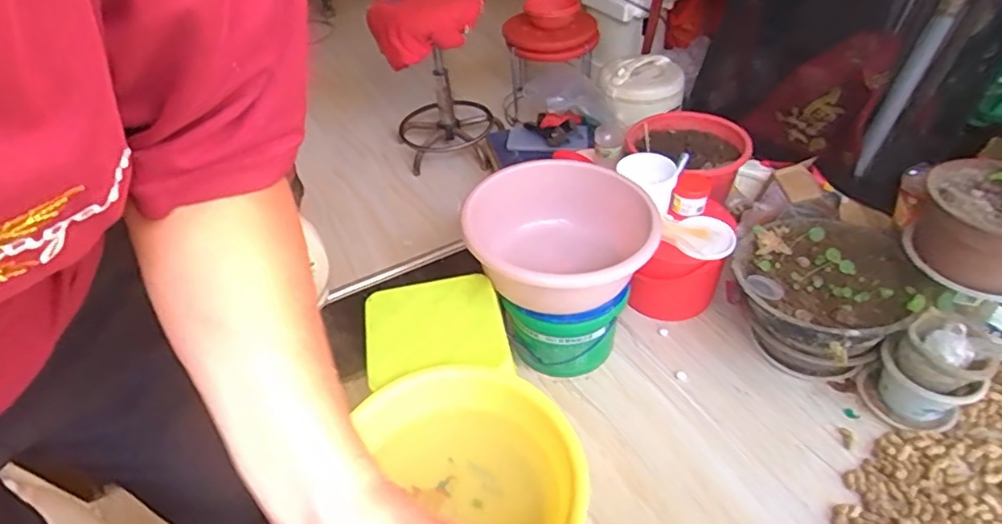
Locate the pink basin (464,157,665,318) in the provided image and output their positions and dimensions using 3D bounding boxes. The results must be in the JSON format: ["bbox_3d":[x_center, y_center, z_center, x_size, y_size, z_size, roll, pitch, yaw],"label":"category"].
[{"bbox_3d":[0.105,-0.051,1.143,0.351,0.122,0.349,-3,42,3],"label":"pink basin"}]

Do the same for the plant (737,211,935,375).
[{"bbox_3d":[0.652,0.071,1.214,0.318,0.242,0.345,18,47,23],"label":"plant"}]

